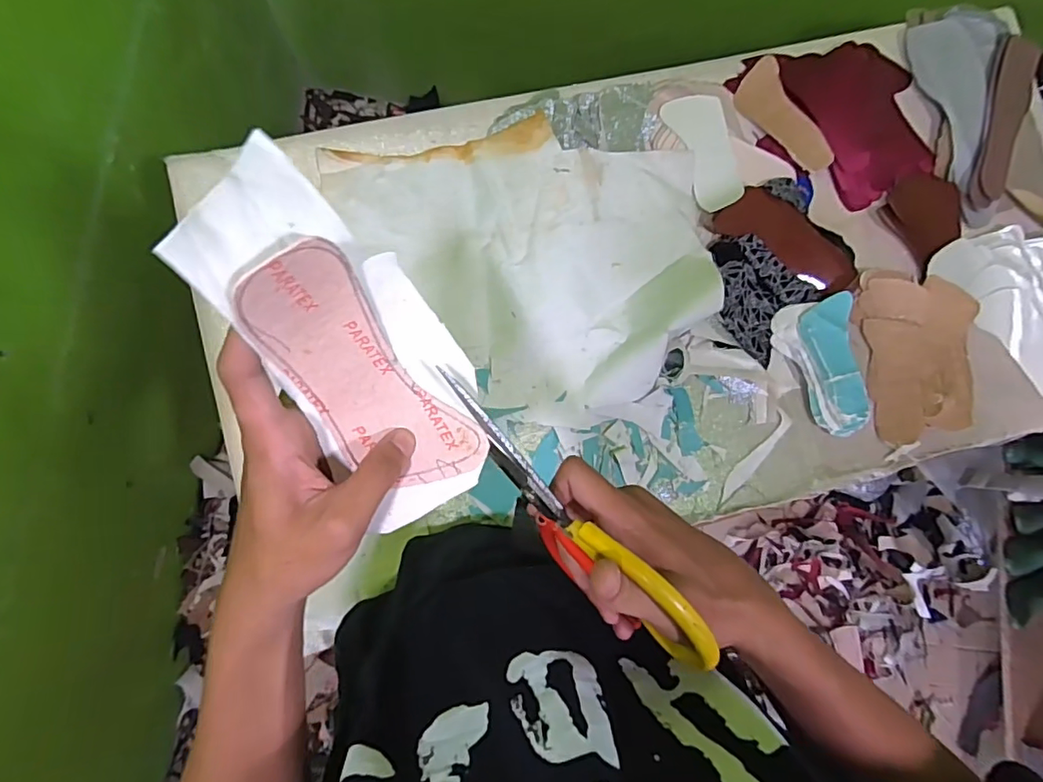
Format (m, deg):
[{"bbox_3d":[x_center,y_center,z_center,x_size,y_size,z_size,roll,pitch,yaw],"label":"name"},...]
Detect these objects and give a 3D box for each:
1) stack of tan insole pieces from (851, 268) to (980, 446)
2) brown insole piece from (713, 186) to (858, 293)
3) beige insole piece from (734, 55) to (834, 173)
[{"bbox_3d":[0.525,-0.052,0.724,0.123,0.064,0.224,-10,84,-7],"label":"stack of tan insole pieces"},{"bbox_3d":[0.354,-0.203,0.726,0.186,0.027,0.068,31,81,-1],"label":"brown insole piece"},{"bbox_3d":[0.355,-0.371,0.750,0.066,0.008,0.170,-29,81,13],"label":"beige insole piece"}]

